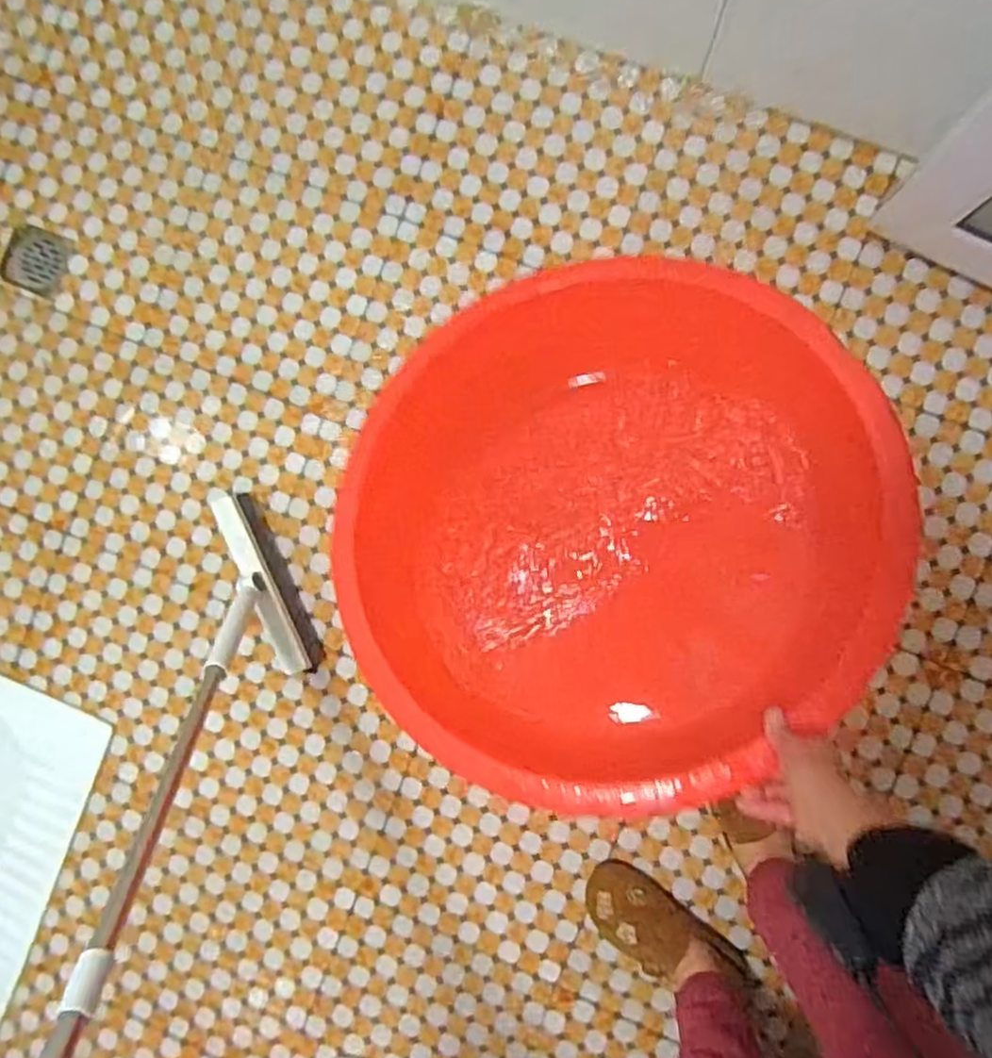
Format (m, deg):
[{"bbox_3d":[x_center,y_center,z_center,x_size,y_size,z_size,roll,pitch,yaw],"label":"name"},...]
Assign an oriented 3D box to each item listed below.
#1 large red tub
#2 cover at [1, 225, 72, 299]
[{"bbox_3d":[0.114,-0.009,0.822,0.592,0.194,0.577,0,90,6],"label":"large red tub"},{"bbox_3d":[-0.698,-0.407,1.056,0.101,0.006,0.093,20,92,6],"label":"cover"}]

